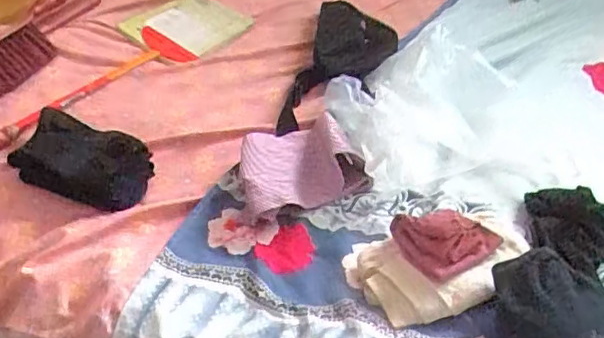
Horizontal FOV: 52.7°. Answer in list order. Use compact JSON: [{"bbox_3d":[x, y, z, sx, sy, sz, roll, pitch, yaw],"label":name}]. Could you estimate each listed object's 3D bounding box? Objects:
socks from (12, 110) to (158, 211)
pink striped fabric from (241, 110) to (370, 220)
[{"bbox_3d":[-0.279,-0.006,0.782,0.172,0.063,0.096,13,40,10],"label":"socks"},{"bbox_3d":[-0.011,-0.013,0.783,0.164,0.066,0.145,-15,43,-22],"label":"pink striped fabric"}]

